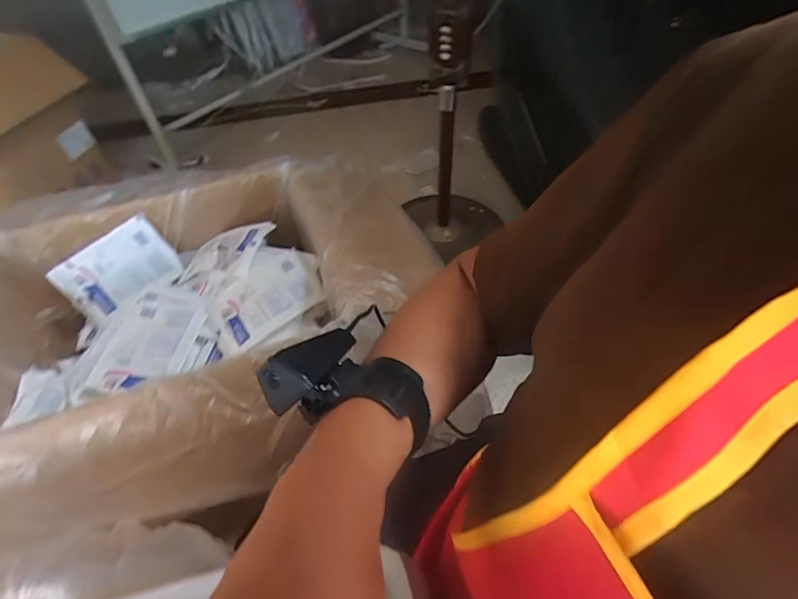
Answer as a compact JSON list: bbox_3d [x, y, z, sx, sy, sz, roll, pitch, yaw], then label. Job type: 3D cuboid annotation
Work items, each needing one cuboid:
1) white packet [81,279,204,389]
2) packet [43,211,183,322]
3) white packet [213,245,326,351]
[{"bbox_3d":[-0.410,0.061,0.713,0.140,0.030,0.203,7,51,9],"label":"white packet"},{"bbox_3d":[-0.527,-0.057,0.816,0.192,0.121,0.025,-37,25,-9],"label":"packet"},{"bbox_3d":[-0.227,-0.012,0.740,0.198,0.038,0.164,-36,57,-24],"label":"white packet"}]

